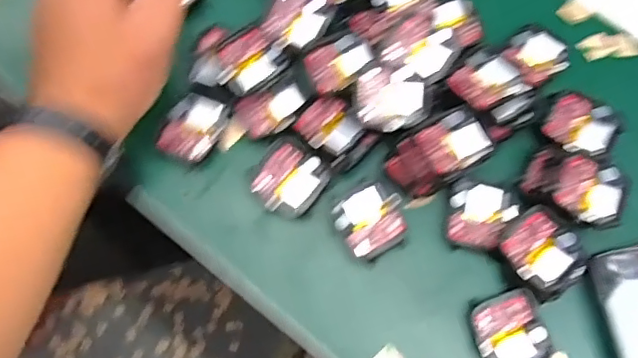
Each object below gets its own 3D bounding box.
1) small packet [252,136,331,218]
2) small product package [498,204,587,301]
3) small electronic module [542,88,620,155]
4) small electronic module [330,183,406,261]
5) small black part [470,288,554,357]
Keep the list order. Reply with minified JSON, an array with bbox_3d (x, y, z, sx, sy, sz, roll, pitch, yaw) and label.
[{"bbox_3d":[-0.019,-0.001,0.346,0.042,0.007,0.043,34,73,9],"label":"small packet"},{"bbox_3d":[0.129,0.043,0.328,0.040,0.016,0.047,-32,75,-12],"label":"small product package"},{"bbox_3d":[0.163,-0.034,0.357,0.044,0.017,0.039,28,72,7],"label":"small electronic module"},{"bbox_3d":[0.032,0.025,0.340,0.037,0.015,0.040,-27,74,-11],"label":"small electronic module"},{"bbox_3d":[0.109,0.088,0.321,0.040,0.009,0.044,-15,72,-7],"label":"small black part"}]

